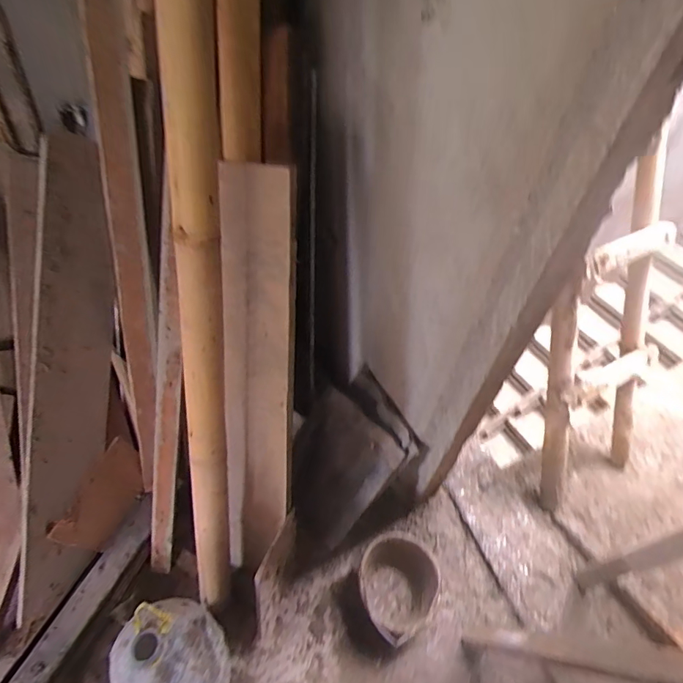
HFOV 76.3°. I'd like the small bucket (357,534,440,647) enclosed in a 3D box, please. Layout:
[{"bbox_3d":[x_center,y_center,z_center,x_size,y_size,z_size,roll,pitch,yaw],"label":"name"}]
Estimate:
[{"bbox_3d":[0.169,0.701,1.249,0.241,0.167,0.249,4,46,-4],"label":"small bucket"}]

